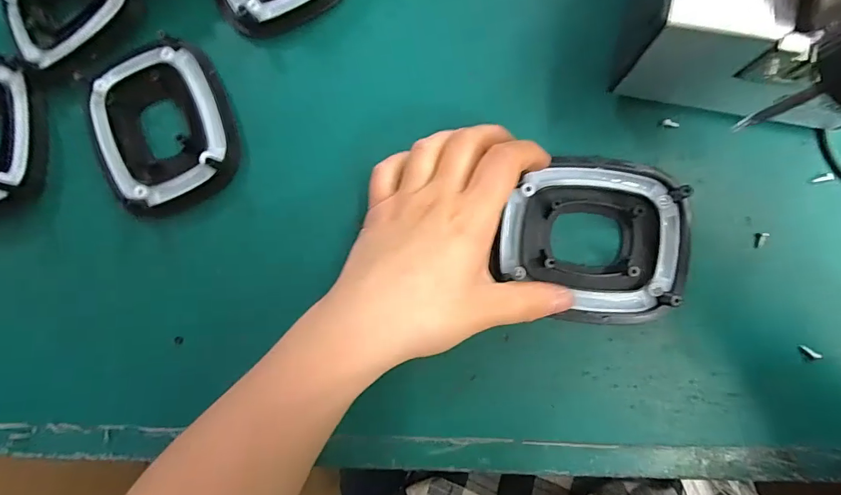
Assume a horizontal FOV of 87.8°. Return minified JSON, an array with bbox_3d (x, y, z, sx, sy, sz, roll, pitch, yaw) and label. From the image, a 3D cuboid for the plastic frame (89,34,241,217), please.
[{"bbox_3d":[-0.170,-0.081,0.284,0.088,0.015,0.107,-23,84,3],"label":"plastic frame"}]

